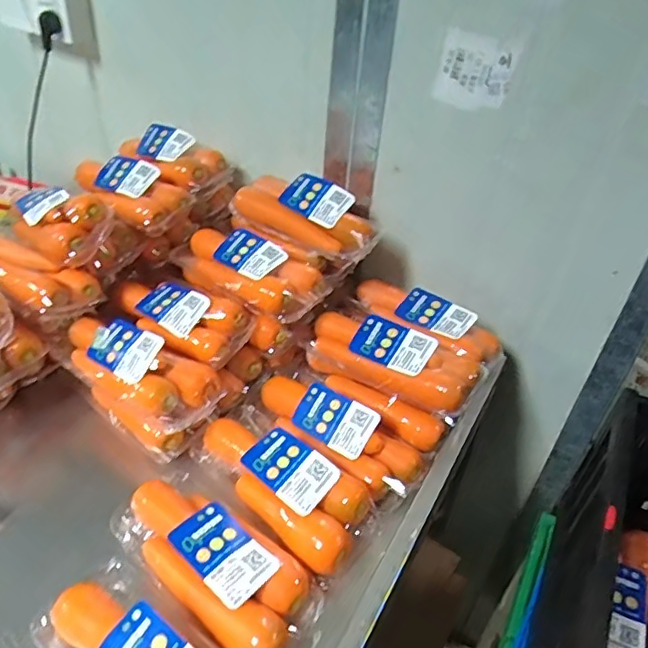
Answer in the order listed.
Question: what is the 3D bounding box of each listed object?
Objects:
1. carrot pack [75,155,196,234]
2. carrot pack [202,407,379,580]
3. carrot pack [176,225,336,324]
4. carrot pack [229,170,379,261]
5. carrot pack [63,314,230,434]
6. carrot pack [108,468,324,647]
[{"bbox_3d":[-0.287,-0.209,0.828,0.093,0.054,0.220,-29,49,-35],"label":"carrot pack"},{"bbox_3d":[-0.047,0.161,0.611,0.227,0.062,0.099,32,46,30],"label":"carrot pack"},{"bbox_3d":[-0.105,-0.079,0.759,0.230,0.059,0.093,27,43,25],"label":"carrot pack"},{"bbox_3d":[-0.030,-0.159,0.784,0.232,0.066,0.088,31,45,29],"label":"carrot pack"},{"bbox_3d":[-0.225,0.042,0.675,0.223,0.063,0.094,27,43,25],"label":"carrot pack"},{"bbox_3d":[-0.106,0.218,0.539,0.218,0.040,0.099,30,44,28],"label":"carrot pack"}]

